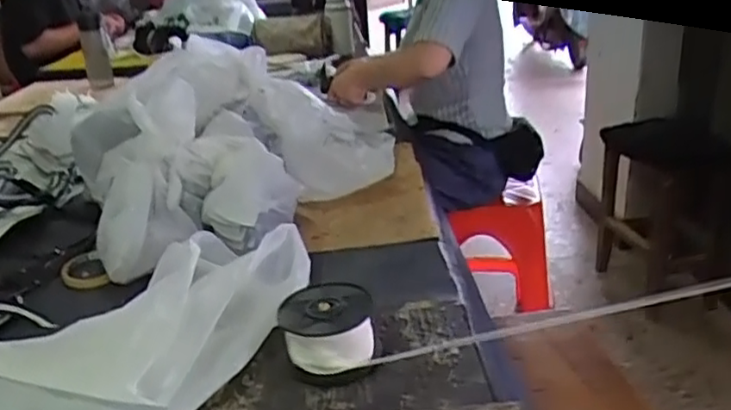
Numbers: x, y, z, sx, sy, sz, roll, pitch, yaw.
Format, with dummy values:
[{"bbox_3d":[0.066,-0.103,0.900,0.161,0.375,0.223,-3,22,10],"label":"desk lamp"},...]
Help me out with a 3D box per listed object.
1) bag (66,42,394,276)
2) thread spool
[{"bbox_3d":[-0.188,-0.111,1.062,0.512,0.235,0.355,-14,25,-21],"label":"bag"},{"bbox_3d":[-0.037,0.124,0.659,0.089,0.056,0.094,-5,24,2],"label":"thread spool"}]

